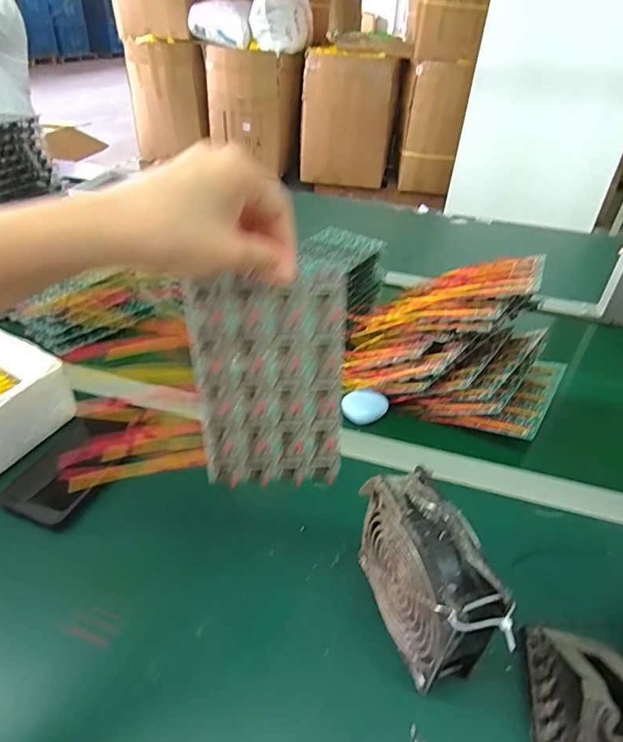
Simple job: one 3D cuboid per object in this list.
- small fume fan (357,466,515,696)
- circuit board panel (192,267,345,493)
[{"bbox_3d":[0.087,0.161,0.370,0.050,0.122,0.125,-13,40,-19],"label":"small fume fan"},{"bbox_3d":[-0.028,0.012,0.341,0.102,0.166,0.011,-2,29,-2],"label":"circuit board panel"}]

